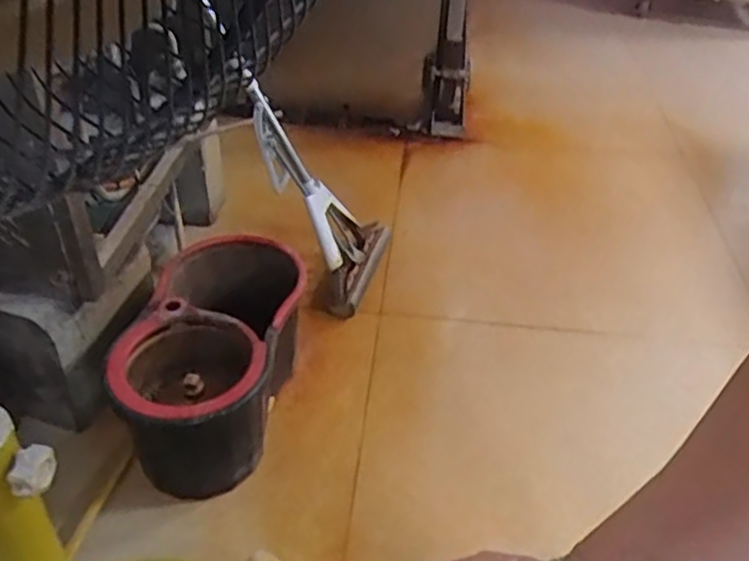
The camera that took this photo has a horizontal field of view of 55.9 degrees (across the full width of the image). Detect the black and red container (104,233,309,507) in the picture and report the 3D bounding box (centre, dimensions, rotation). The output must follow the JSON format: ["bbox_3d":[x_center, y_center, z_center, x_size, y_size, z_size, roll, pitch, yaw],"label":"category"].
[{"bbox_3d":[-0.247,0.109,1.187,0.219,0.220,0.490,9,38,5],"label":"black and red container"}]

